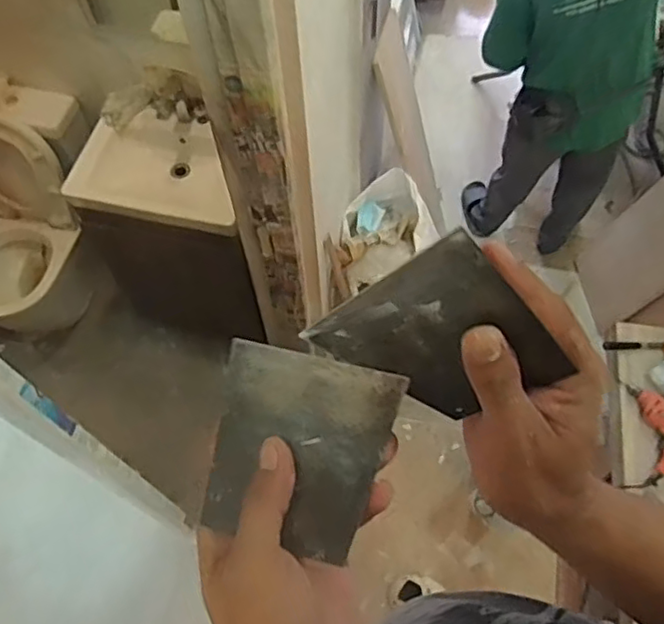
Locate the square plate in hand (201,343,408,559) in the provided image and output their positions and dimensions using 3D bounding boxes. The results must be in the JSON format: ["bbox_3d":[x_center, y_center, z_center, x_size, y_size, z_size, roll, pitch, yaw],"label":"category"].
[{"bbox_3d":[-0.019,0.070,0.335,0.094,0.007,0.097,12,82,14],"label":"square plate in hand"}]

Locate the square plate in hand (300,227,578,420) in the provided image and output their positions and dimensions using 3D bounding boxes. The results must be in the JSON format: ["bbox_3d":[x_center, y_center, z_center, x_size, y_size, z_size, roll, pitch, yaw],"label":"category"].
[{"bbox_3d":[0.053,0.016,0.308,0.091,0.105,0.005,37,45,-18],"label":"square plate in hand"}]

